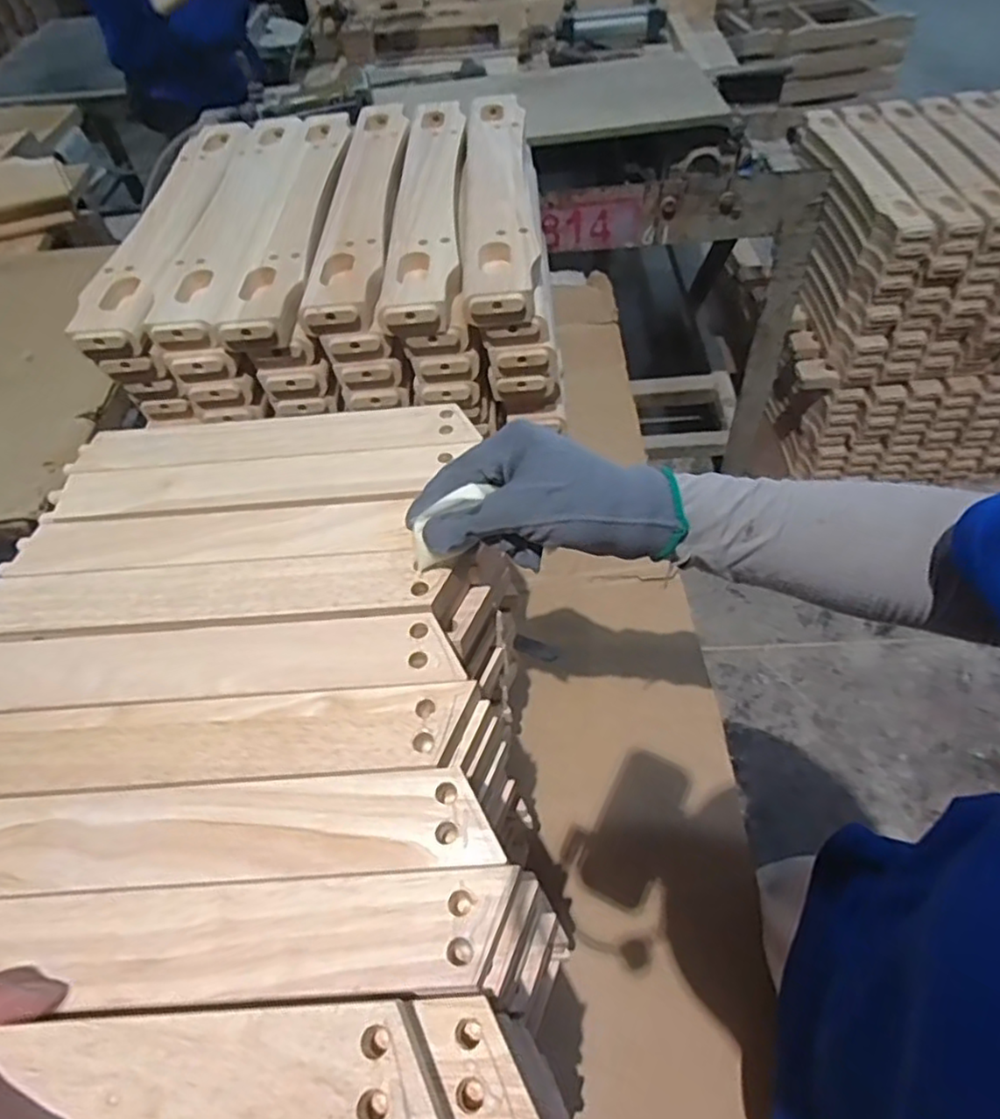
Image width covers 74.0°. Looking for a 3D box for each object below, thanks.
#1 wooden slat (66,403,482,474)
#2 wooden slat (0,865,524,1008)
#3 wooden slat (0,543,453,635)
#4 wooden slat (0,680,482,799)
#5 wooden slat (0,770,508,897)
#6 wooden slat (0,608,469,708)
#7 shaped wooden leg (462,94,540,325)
[{"bbox_3d":[-0.162,-0.087,0.471,0.282,0.014,0.048,-3,53,3],"label":"wooden slat"},{"bbox_3d":[-0.140,0.161,0.280,0.288,0.010,0.045,-4,53,2],"label":"wooden slat"},{"bbox_3d":[-0.173,0.017,0.391,0.278,0.013,0.046,-3,53,3],"label":"wooden slat"},{"bbox_3d":[-0.161,0.093,0.335,0.291,0.011,0.046,-4,53,2],"label":"wooden slat"},{"bbox_3d":[-0.148,0.127,0.306,0.286,0.011,0.041,-4,53,2],"label":"wooden slat"},{"bbox_3d":[-0.167,0.055,0.359,0.285,0.011,0.042,-4,53,3],"label":"wooden slat"},{"bbox_3d":[-0.001,-0.414,0.724,0.072,0.034,0.493,-3,52,4],"label":"shaped wooden leg"}]

